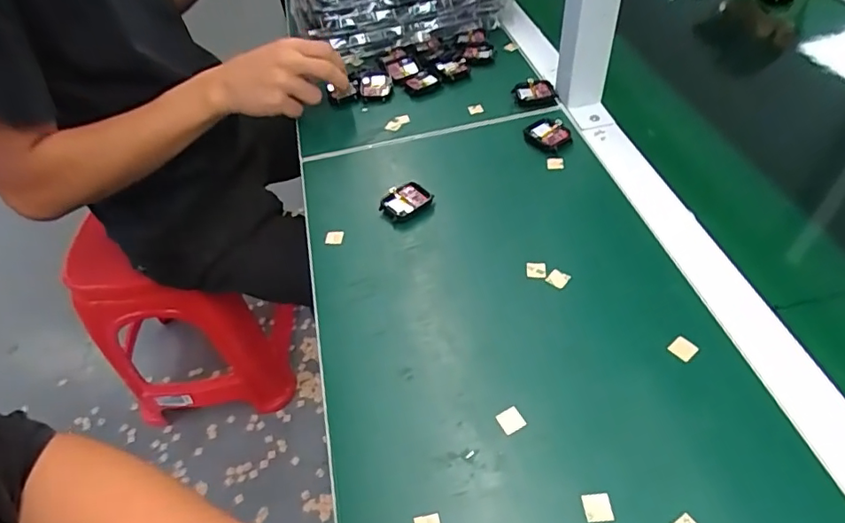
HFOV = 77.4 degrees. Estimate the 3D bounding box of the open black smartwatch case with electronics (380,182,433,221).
[{"bbox_3d":[-0.016,-0.058,0.509,0.037,0.011,0.043,33,59,30],"label":"open black smartwatch case with electronics"}]

